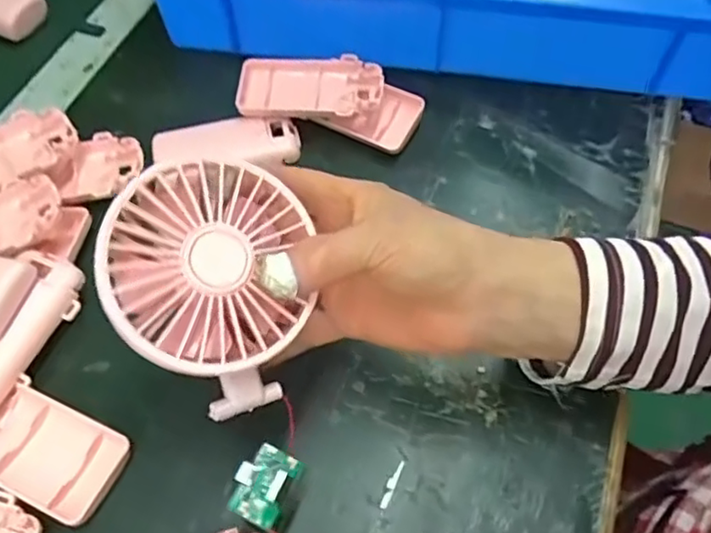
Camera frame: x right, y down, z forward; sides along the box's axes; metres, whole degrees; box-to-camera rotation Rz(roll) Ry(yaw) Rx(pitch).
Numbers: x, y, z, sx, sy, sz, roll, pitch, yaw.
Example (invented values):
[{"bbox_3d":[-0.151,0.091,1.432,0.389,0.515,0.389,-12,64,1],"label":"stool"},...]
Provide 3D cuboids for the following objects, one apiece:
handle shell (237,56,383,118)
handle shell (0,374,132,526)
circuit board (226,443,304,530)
[{"bbox_3d":[-0.031,-0.120,0.432,0.095,0.017,0.046,2,58,1],"label":"handle shell"},{"bbox_3d":[-0.160,0.090,0.318,0.091,0.020,0.049,24,61,14],"label":"handle shell"},{"bbox_3d":[-0.039,0.093,0.273,0.023,0.004,0.031,31,66,-2],"label":"circuit board"}]

